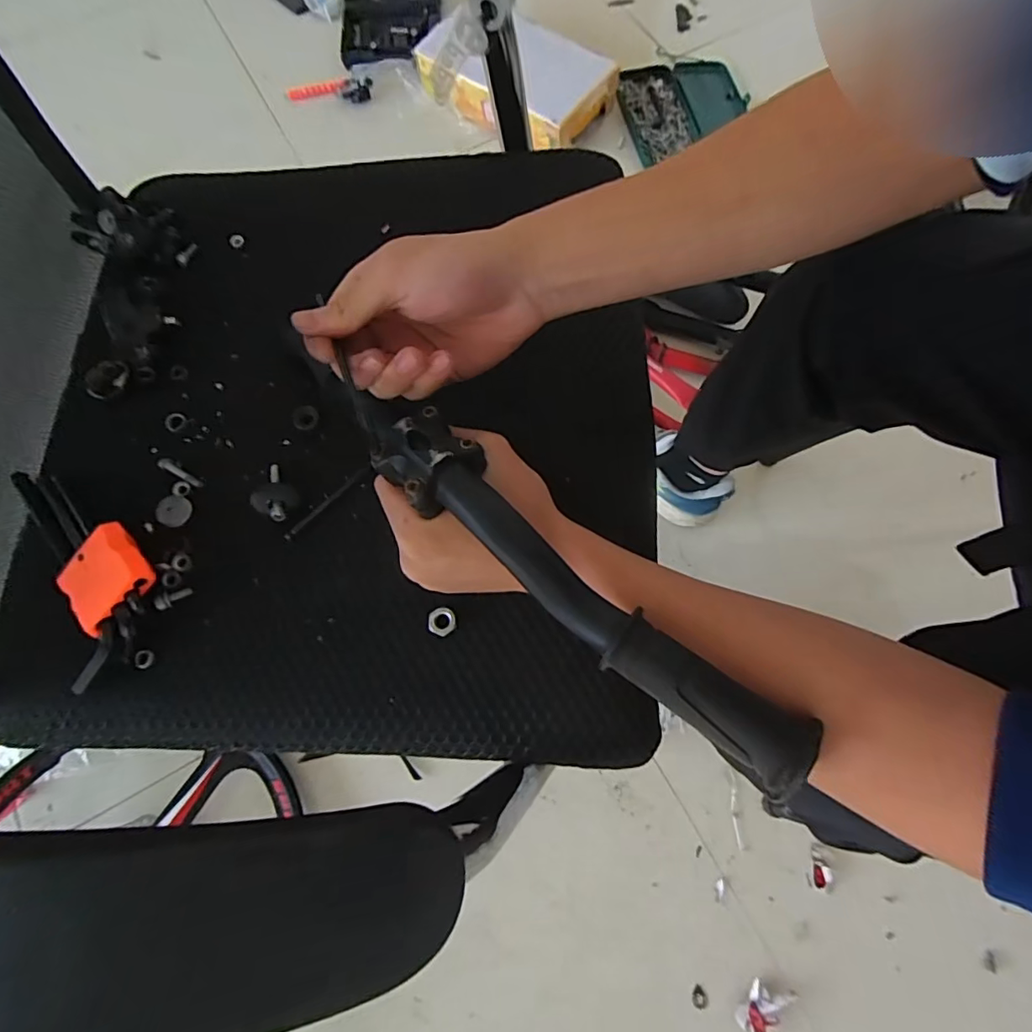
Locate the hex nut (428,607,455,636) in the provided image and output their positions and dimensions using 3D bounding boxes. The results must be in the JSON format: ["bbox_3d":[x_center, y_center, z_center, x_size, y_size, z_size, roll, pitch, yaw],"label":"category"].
[{"bbox_3d":[-0.046,0.065,0.320,0.017,0.004,0.017,-6,73,-1],"label":"hex nut"}]

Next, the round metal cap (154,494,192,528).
[{"bbox_3d":[-0.233,-0.004,0.353,0.023,0.004,0.022,0,73,1],"label":"round metal cap"}]

